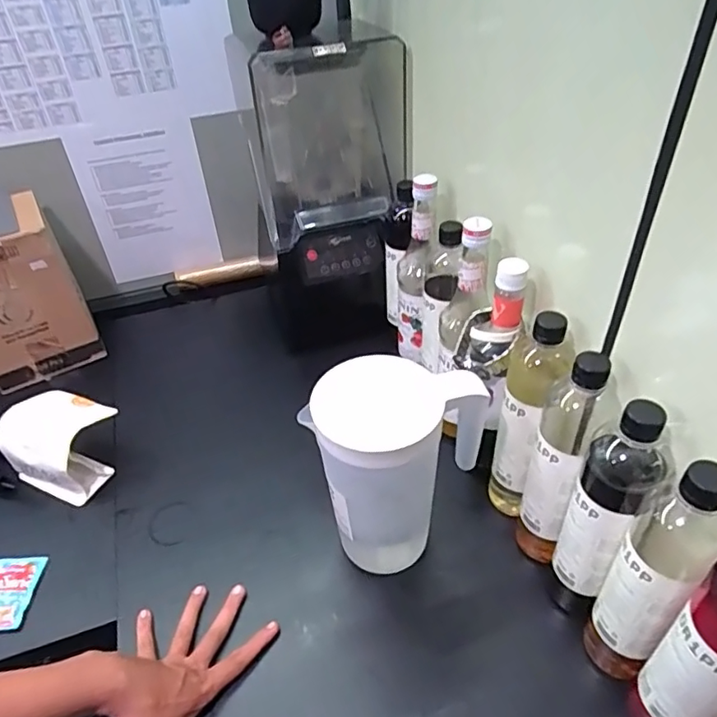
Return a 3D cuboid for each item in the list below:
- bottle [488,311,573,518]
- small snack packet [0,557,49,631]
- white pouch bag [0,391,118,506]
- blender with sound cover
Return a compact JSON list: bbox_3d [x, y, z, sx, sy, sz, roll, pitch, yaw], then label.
[{"bbox_3d":[0.183,0.081,0.620,0.061,0.291,0.060,14,44,19],"label":"bottle"},{"bbox_3d":[-0.417,0.273,0.645,0.074,0.016,0.084,-4,41,0],"label":"small snack packet"},{"bbox_3d":[-0.410,0.118,0.766,0.141,0.085,0.109,18,46,23],"label":"white pouch bag"},{"bbox_3d":[-0.044,-0.273,0.922,0.252,0.436,0.249,-9,42,-6],"label":"blender with sound cover"}]

